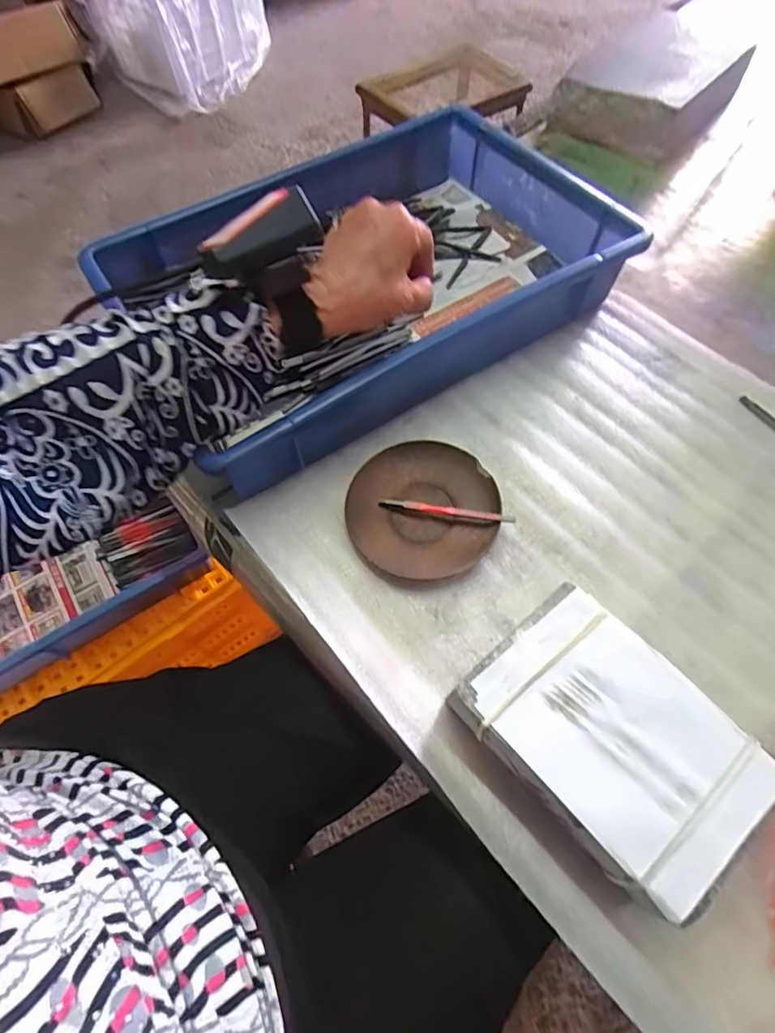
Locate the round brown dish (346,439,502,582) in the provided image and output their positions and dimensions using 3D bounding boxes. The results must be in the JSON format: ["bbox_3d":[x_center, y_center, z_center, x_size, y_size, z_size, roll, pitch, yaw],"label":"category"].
[{"bbox_3d":[0.028,-0.006,0.391,0.113,0.013,0.110,0,63,0],"label":"round brown dish"}]

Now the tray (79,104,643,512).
[{"bbox_3d":[-0.019,-0.222,0.467,0.418,0.075,0.272,-31,67,-14],"label":"tray"}]

